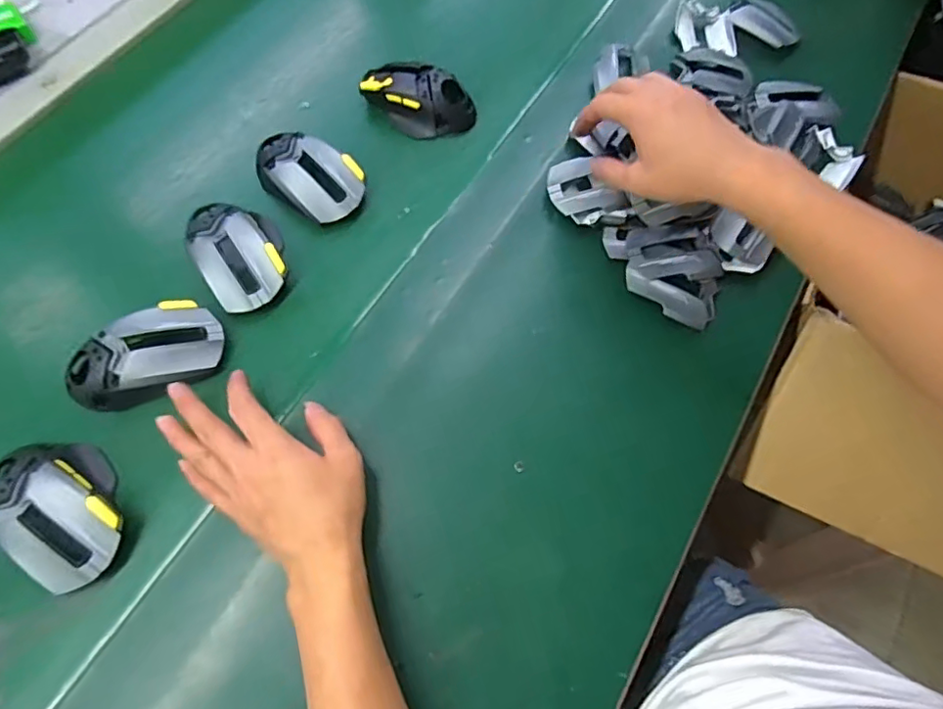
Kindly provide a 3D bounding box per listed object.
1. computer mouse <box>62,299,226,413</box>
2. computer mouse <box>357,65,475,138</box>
[{"bbox_3d":[-0.253,0.003,0.434,0.116,0.032,0.064,-24,73,-10],"label":"computer mouse"},{"bbox_3d":[-0.053,-0.252,0.548,0.111,0.032,0.059,27,72,8],"label":"computer mouse"}]

